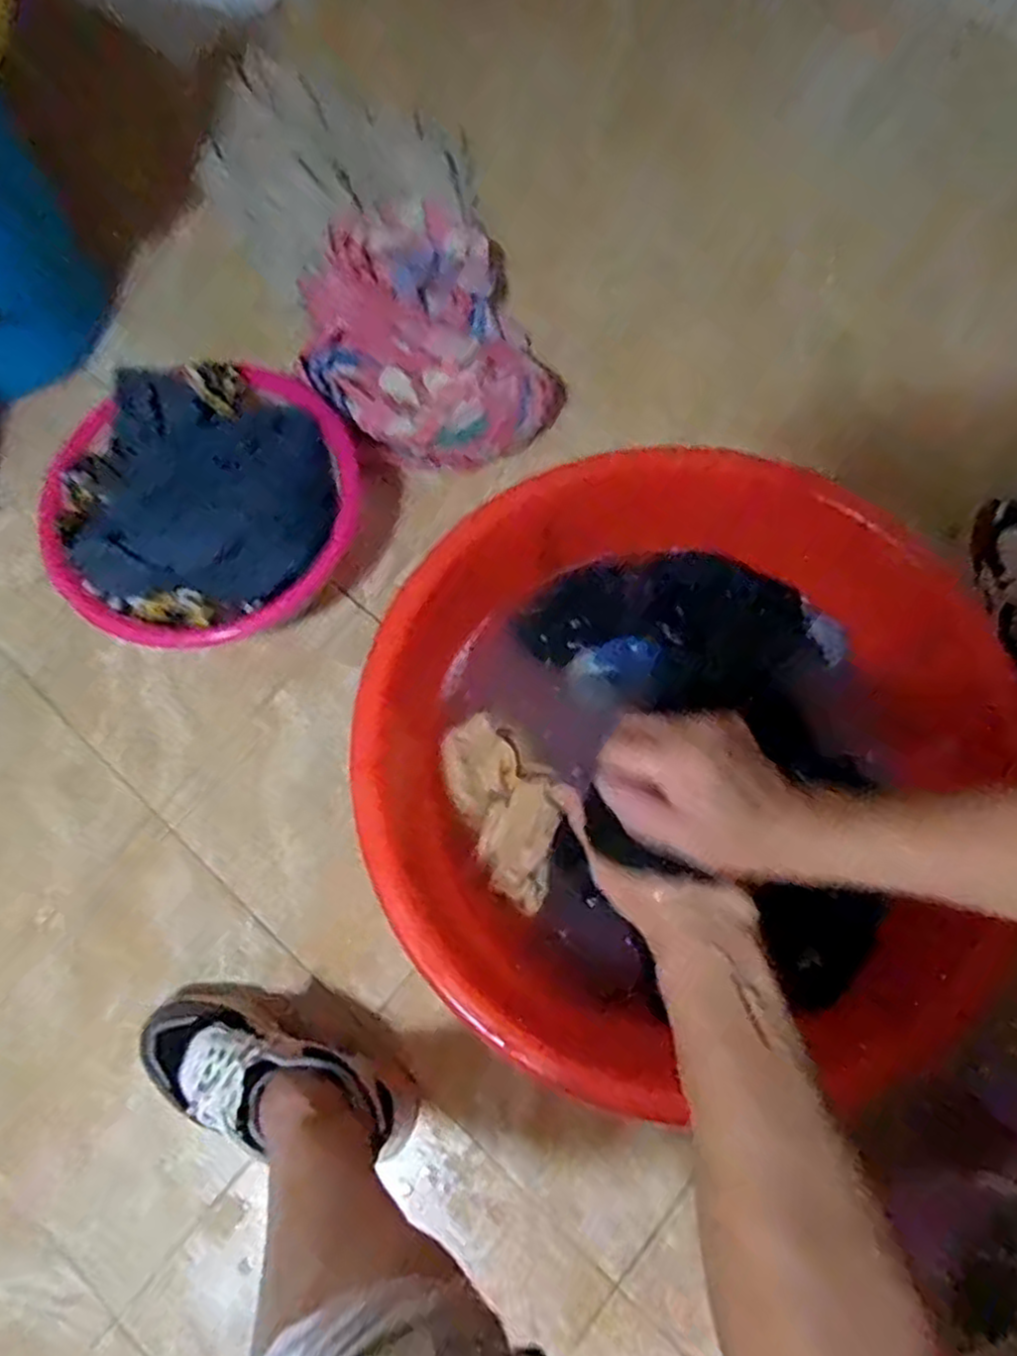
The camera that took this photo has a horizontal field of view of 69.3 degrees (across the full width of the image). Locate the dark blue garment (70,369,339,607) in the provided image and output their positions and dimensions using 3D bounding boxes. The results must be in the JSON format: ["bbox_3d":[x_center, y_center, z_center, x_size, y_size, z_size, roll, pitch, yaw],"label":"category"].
[{"bbox_3d":[-0.306,-0.180,0.739,0.235,0.075,0.251,11,75,4],"label":"dark blue garment"}]

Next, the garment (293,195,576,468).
[{"bbox_3d":[-0.098,-0.400,0.842,0.262,0.123,0.310,-6,74,0],"label":"garment"}]

